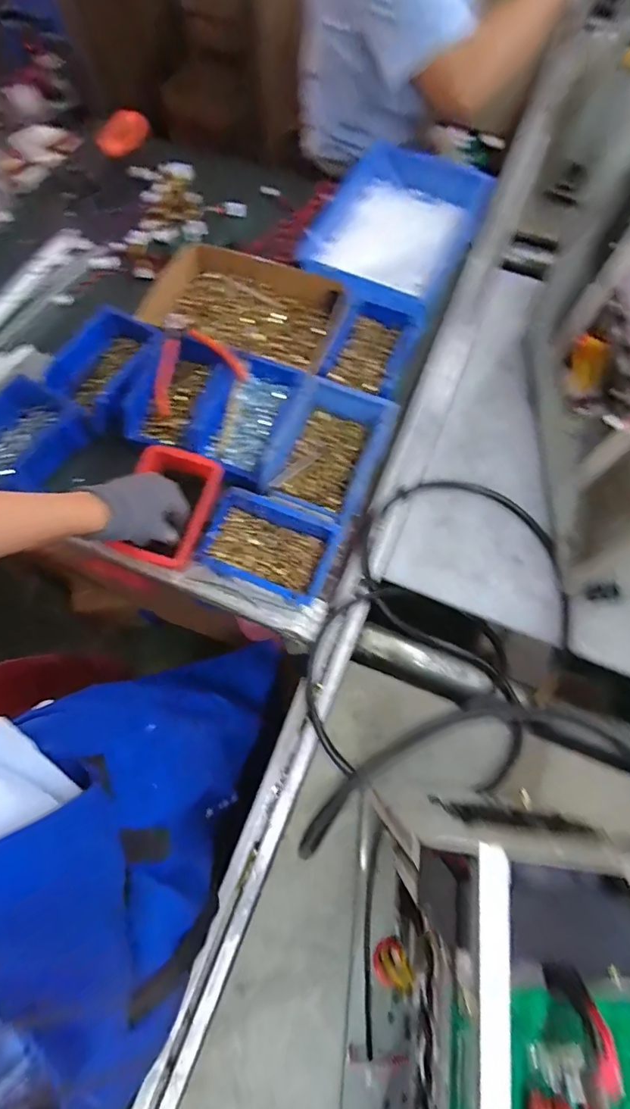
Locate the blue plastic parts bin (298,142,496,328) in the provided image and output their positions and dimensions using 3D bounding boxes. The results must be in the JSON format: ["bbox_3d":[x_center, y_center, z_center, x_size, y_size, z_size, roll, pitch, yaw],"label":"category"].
[{"bbox_3d":[0.126,-0.515,0.784,0.223,0.099,0.362,24,73,9],"label":"blue plastic parts bin"}]

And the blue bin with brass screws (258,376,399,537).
[{"bbox_3d":[0.020,-0.130,0.652,0.134,0.101,0.166,17,72,7],"label":"blue bin with brass screws"}]

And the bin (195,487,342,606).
[{"bbox_3d":[-0.058,-0.006,0.593,0.158,0.065,0.105,19,72,7],"label":"bin"}]

